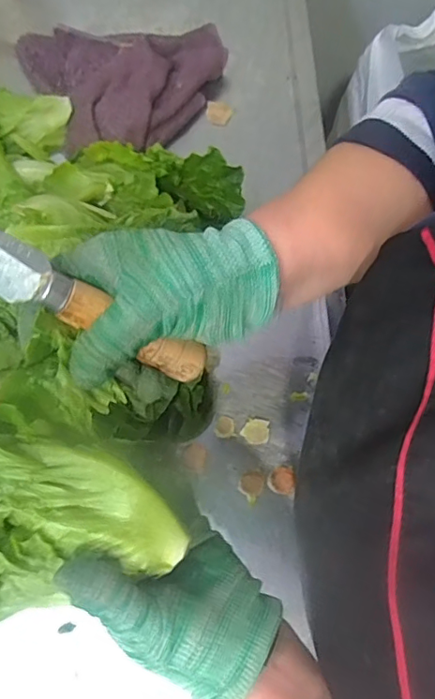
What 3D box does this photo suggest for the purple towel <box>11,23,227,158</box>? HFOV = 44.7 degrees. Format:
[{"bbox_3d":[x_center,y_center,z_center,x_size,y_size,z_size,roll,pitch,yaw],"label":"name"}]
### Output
[{"bbox_3d":[-0.092,-0.262,0.520,0.200,0.042,0.139,-8,79,-1],"label":"purple towel"}]

